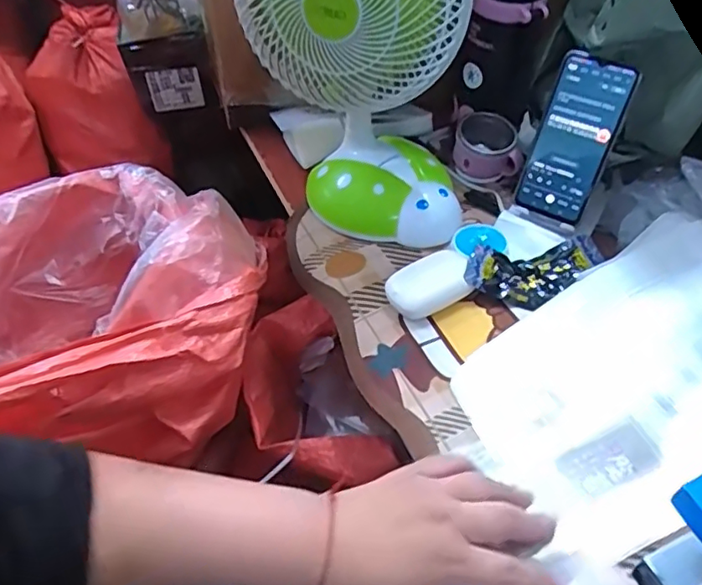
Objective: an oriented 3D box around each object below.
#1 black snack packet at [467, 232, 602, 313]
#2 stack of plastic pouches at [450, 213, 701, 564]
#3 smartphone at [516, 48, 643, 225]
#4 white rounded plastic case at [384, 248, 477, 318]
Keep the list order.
[{"bbox_3d":[0.184,-0.020,0.591,0.141,0.026,0.069,-9,47,-6],"label":"black snack packet"},{"bbox_3d":[0.240,0.064,0.489,0.280,0.022,0.189,-34,52,-9],"label":"stack of plastic pouches"},{"bbox_3d":[0.229,-0.155,0.608,0.068,0.161,0.013,32,29,28],"label":"smartphone"},{"bbox_3d":[0.076,-0.006,0.583,0.086,0.028,0.054,-22,50,-18],"label":"white rounded plastic case"}]

